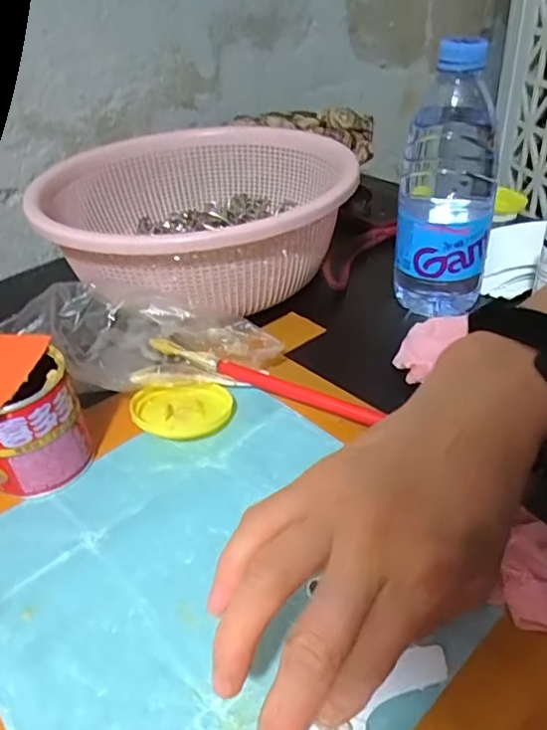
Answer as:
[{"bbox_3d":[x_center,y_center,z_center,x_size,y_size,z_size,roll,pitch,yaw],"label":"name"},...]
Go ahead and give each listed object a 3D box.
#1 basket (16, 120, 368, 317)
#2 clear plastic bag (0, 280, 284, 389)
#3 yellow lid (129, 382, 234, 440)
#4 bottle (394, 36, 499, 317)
[{"bbox_3d":[-0.065,-0.139,0.529,0.240,0.084,0.277,3,36,10],"label":"basket"},{"bbox_3d":[-0.090,-0.017,0.417,0.184,0.050,0.074,8,34,-10],"label":"clear plastic bag"},{"bbox_3d":[-0.061,0.030,0.388,0.065,0.017,0.054,-7,36,-4],"label":"yellow lid"},{"bbox_3d":[0.132,-0.134,0.437,0.069,0.194,0.060,7,37,15],"label":"bottle"}]

